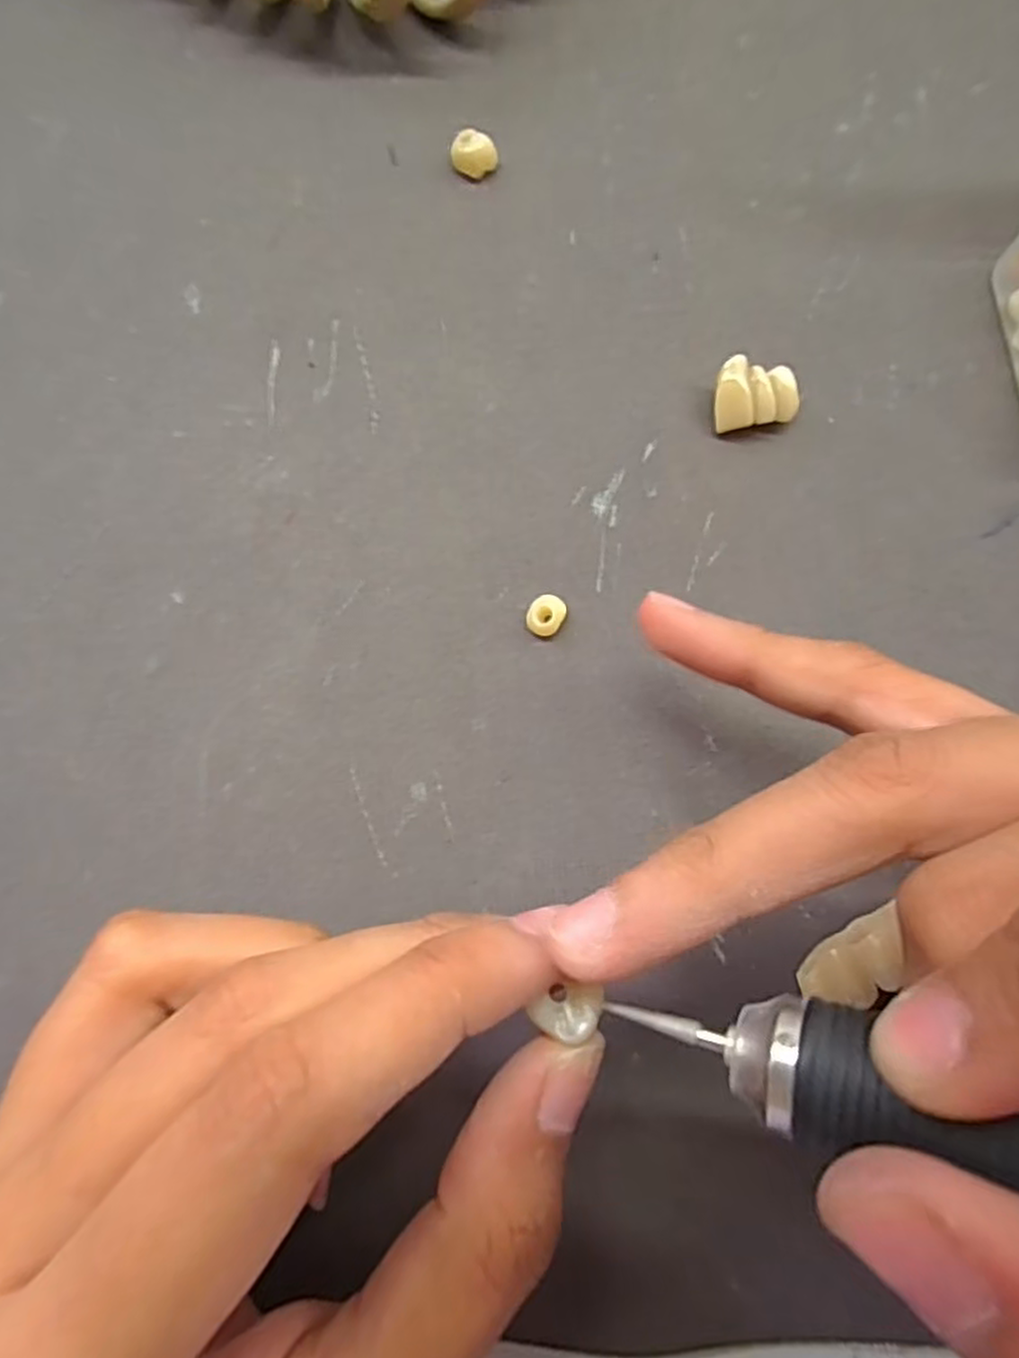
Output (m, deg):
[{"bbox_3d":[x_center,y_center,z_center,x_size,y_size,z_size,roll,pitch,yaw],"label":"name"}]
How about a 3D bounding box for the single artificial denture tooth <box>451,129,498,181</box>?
[{"bbox_3d":[-0.009,-0.128,0.174,0.011,0.007,0.007,0,78,1],"label":"single artificial denture tooth"}]

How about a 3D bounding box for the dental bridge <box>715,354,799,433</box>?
[{"bbox_3d":[0.055,-0.063,0.158,0.019,0.010,0.013,-7,80,-1],"label":"dental bridge"}]

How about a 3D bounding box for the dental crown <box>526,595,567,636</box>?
[{"bbox_3d":[0.008,-0.014,0.153,0.007,0.004,0.009,26,81,5],"label":"dental crown"}]

